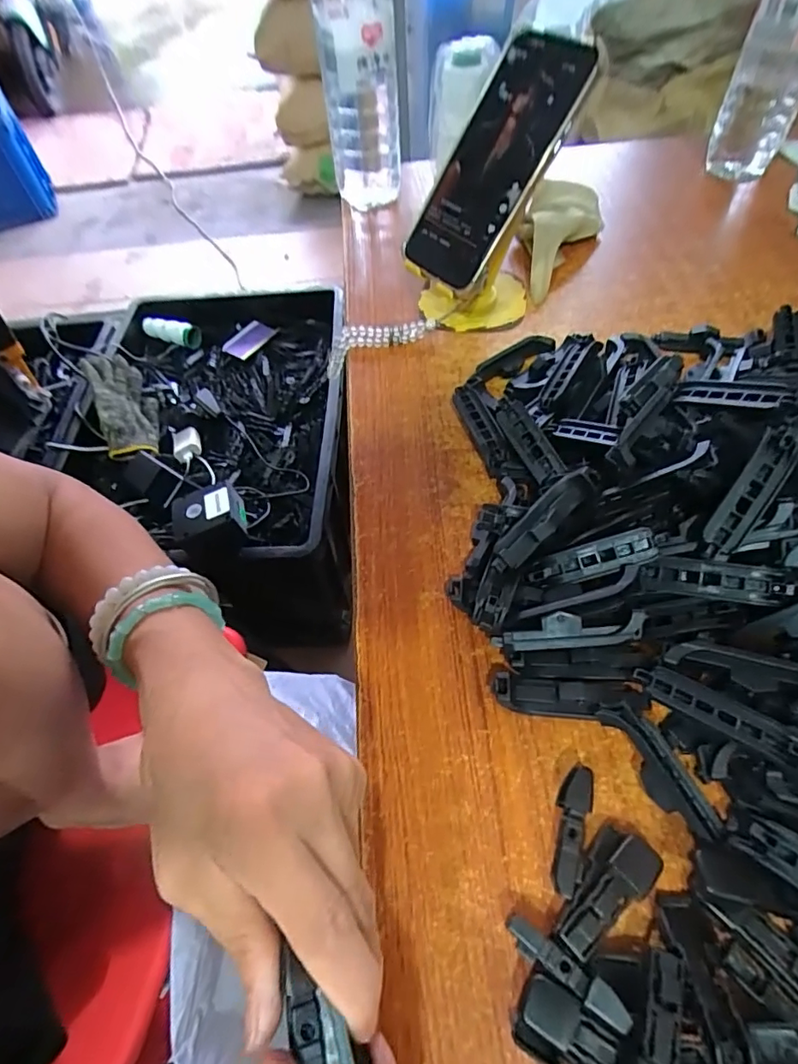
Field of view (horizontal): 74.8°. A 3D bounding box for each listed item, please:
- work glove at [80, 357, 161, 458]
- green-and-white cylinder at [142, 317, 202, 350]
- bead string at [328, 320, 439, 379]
[{"bbox_3d":[-0.444,-0.204,0.840,0.042,0.100,0.209,-39,66,27],"label":"work glove"},{"bbox_3d":[-0.431,-0.379,0.995,0.124,0.037,0.039,19,60,16],"label":"green-and-white cylinder"},{"bbox_3d":[-0.018,-0.155,0.437,0.098,0.036,0.023,-14,55,11],"label":"bead string"}]

